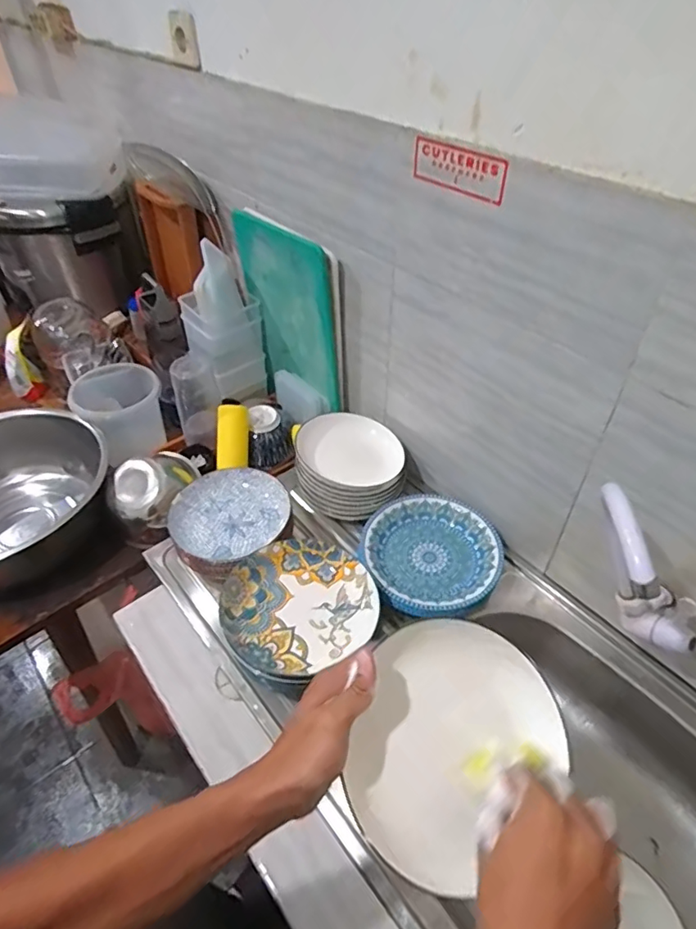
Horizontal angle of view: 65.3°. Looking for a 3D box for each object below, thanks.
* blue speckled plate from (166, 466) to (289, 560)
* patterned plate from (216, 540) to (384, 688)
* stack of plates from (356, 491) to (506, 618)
[{"bbox_3d":[-0.202,0.078,0.925,0.191,0.039,0.172,-18,47,-17],"label":"blue speckled plate"},{"bbox_3d":[-0.073,0.201,0.792,0.212,0.032,0.198,0,44,0],"label":"patterned plate"},{"bbox_3d":[0.135,0.149,0.895,0.223,0.040,0.228,28,51,26],"label":"stack of plates"}]

